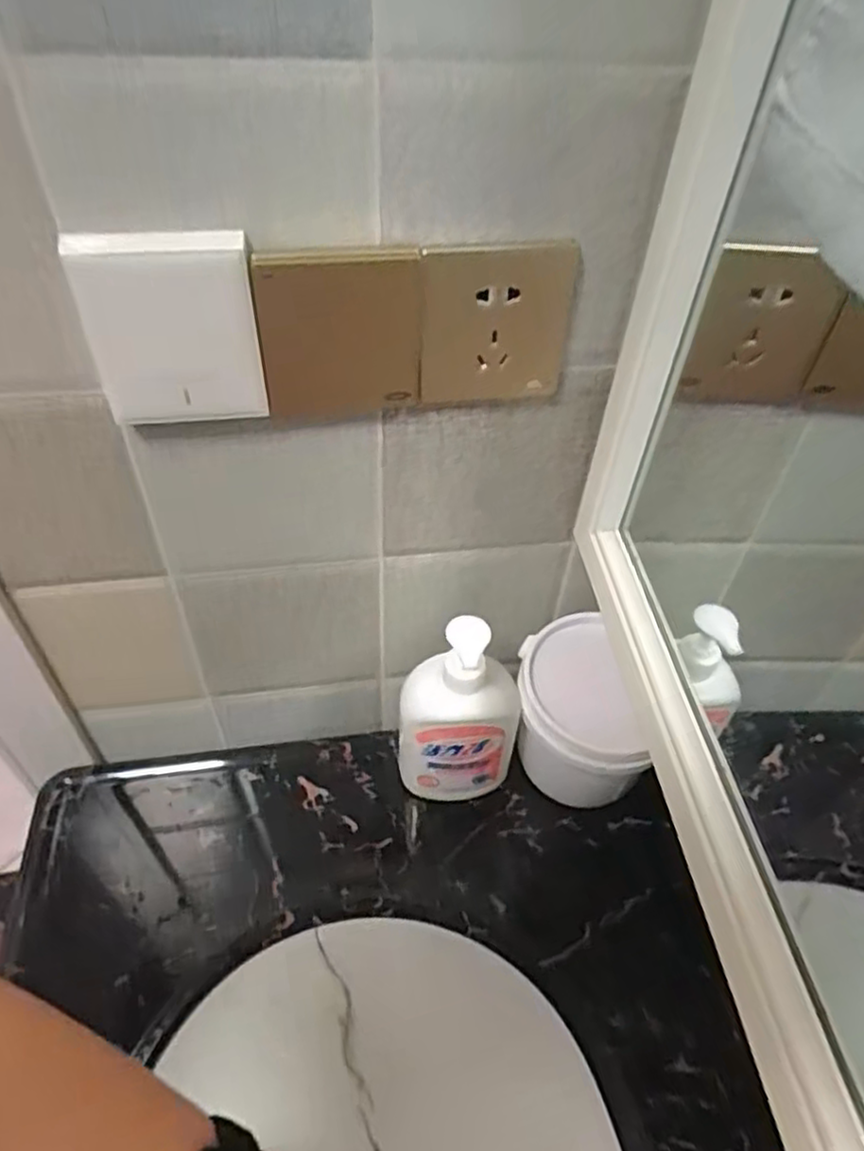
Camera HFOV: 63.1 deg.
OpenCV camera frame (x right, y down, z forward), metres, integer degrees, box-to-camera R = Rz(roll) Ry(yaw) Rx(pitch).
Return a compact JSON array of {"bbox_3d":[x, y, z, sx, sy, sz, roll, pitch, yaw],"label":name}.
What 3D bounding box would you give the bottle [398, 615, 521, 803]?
[{"bbox_3d":[0.019,0.110,0.541,0.090,0.192,0.054,7,46,4],"label":"bottle"}]

